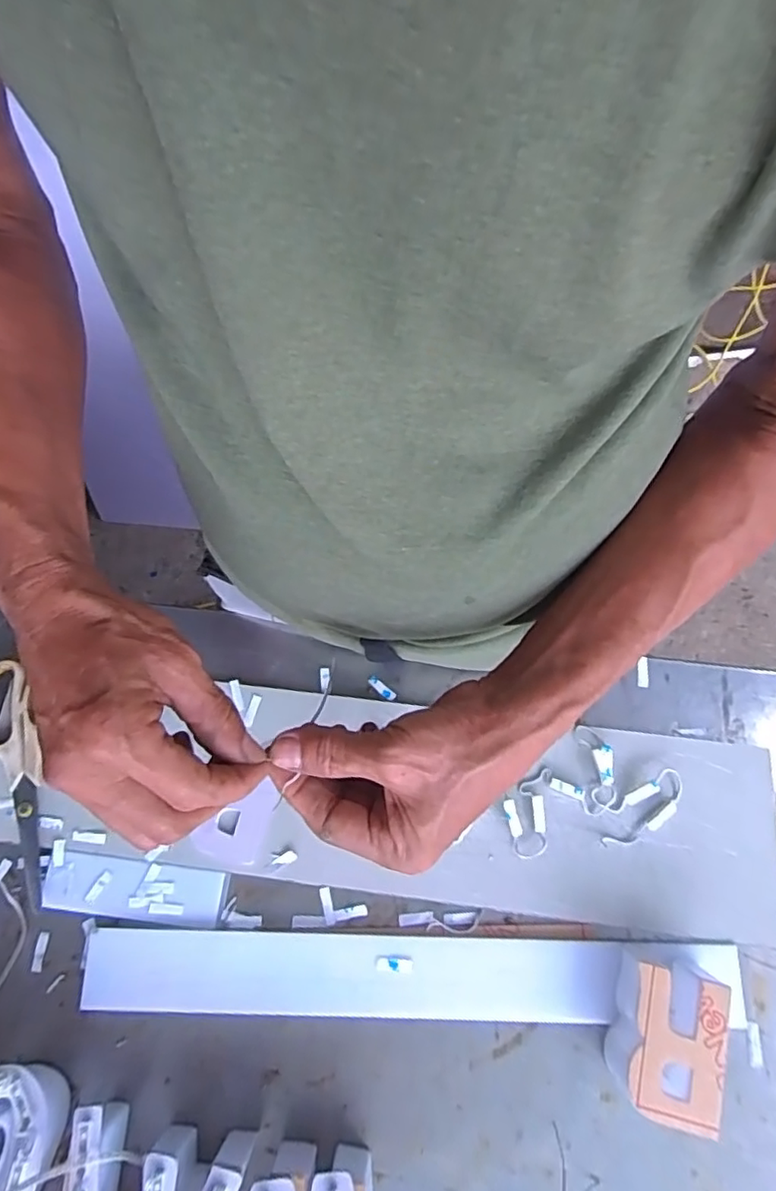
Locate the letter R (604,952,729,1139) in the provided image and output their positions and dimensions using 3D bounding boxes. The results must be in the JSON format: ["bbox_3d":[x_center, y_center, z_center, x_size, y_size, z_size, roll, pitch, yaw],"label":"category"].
[{"bbox_3d":[0.178,0.283,0.383,0.054,0.048,0.084,17,71,7],"label":"letter R"}]

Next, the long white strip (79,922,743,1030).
[{"bbox_3d":[0.012,0.266,0.415,0.449,0.010,0.051,1,70,2],"label":"long white strip"}]

